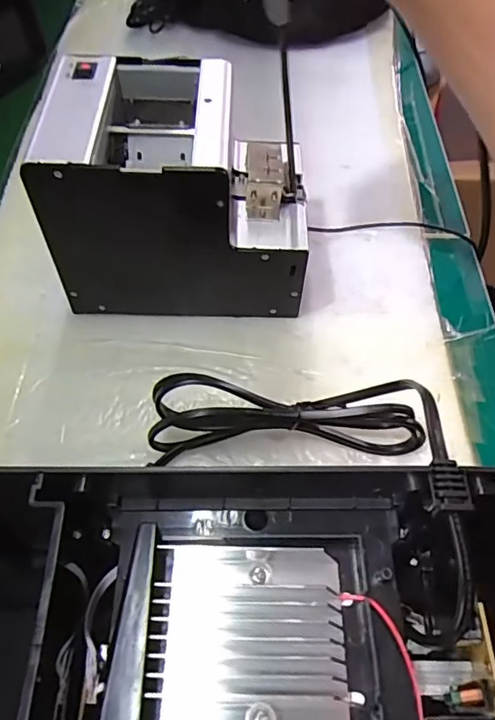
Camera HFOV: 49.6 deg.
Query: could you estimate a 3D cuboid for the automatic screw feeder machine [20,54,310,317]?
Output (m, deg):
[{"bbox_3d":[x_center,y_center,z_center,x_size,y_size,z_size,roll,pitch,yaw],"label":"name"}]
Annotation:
[{"bbox_3d":[-0.047,-0.123,0.407,0.174,0.141,0.120,1,56,0],"label":"automatic screw feeder machine"}]

